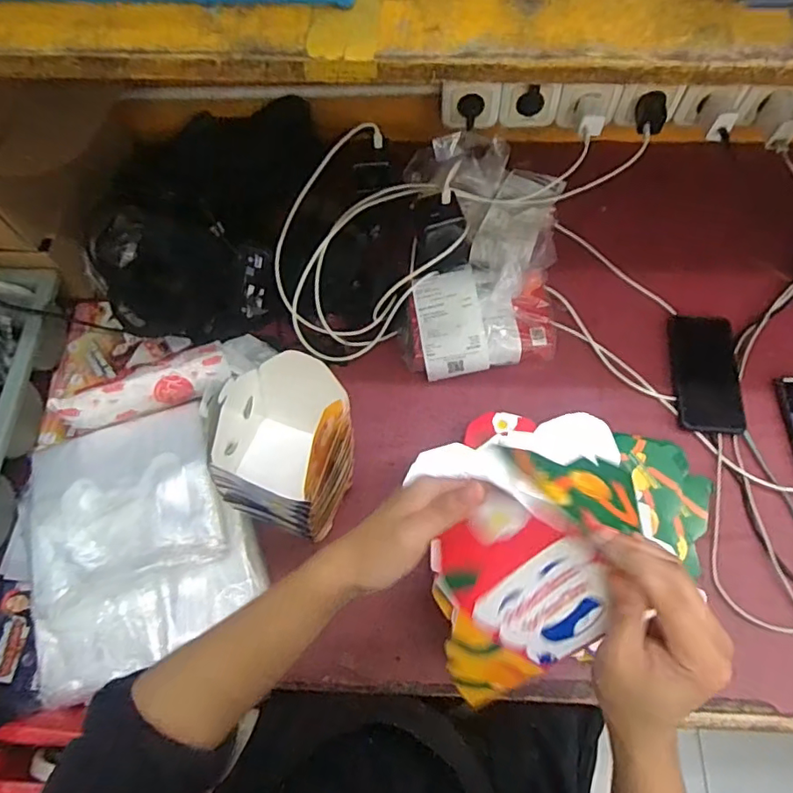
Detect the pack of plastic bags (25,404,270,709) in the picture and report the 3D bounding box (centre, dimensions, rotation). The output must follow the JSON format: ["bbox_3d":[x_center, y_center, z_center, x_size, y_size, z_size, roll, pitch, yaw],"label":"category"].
[{"bbox_3d":[-0.299,0.159,0.618,0.250,0.054,0.289,-18,68,-6],"label":"pack of plastic bags"}]

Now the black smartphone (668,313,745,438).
[{"bbox_3d":[0.398,-0.031,0.700,0.077,0.016,0.163,5,62,8],"label":"black smartphone"}]

